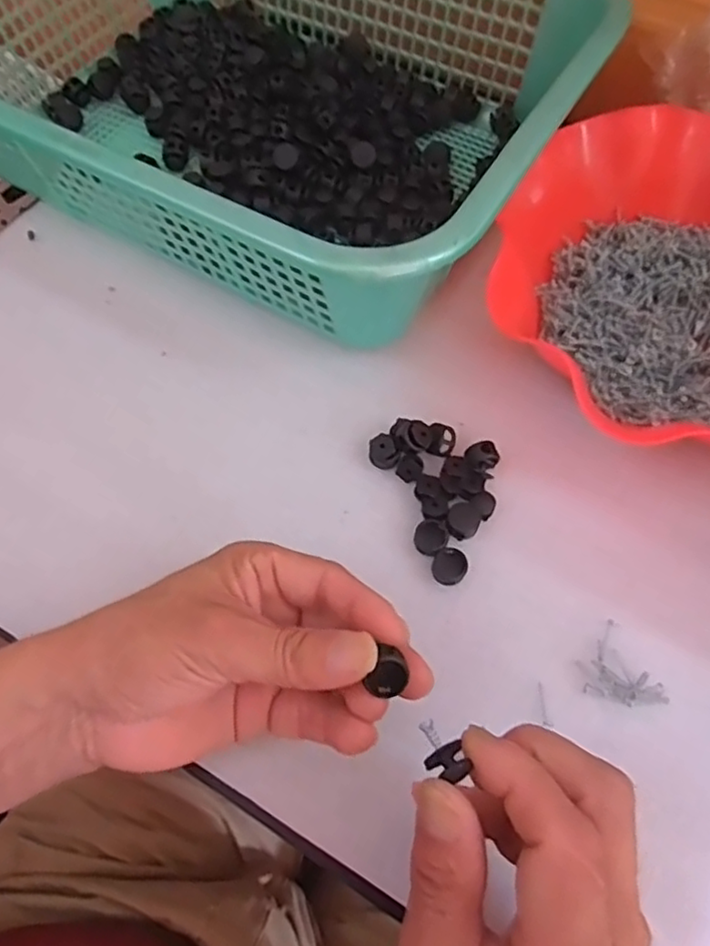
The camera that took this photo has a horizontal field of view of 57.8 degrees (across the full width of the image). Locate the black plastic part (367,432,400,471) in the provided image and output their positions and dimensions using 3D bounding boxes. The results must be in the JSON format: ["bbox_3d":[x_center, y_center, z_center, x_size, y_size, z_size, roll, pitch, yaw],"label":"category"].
[{"bbox_3d":[0.015,-0.011,0.341,0.015,0.011,0.017,-15,67,-5],"label":"black plastic part"}]

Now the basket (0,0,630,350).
[{"bbox_3d":[-0.057,-0.250,0.401,0.374,0.099,0.283,27,70,12],"label":"basket"}]

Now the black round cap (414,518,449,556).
[{"bbox_3d":[0.039,0.033,0.326,0.016,0.006,0.017,0,67,1],"label":"black round cap"}]

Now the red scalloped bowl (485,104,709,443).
[{"bbox_3d":[0.181,-0.100,0.349,0.207,0.064,0.214,0,67,1],"label":"red scalloped bowl"}]

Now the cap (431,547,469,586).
[{"bbox_3d":[0.047,0.046,0.318,0.017,0.005,0.018,-1,83,5],"label":"cap"}]

